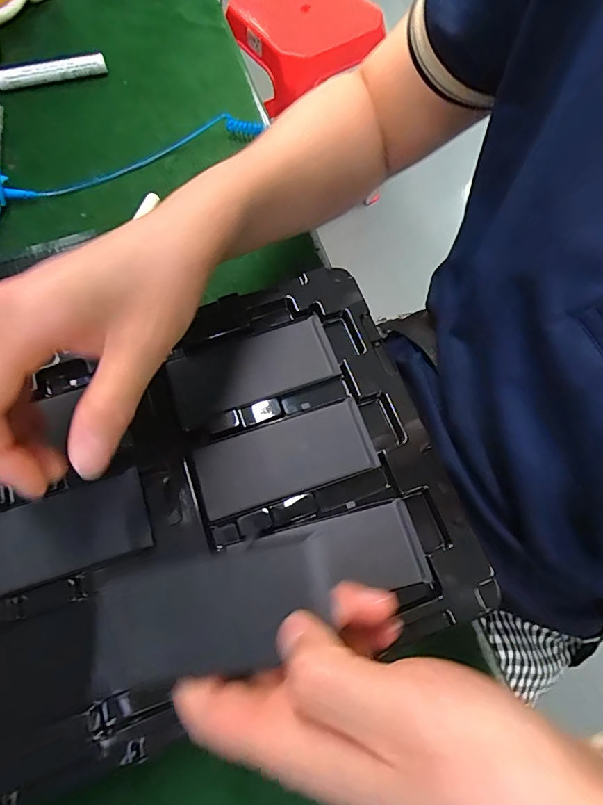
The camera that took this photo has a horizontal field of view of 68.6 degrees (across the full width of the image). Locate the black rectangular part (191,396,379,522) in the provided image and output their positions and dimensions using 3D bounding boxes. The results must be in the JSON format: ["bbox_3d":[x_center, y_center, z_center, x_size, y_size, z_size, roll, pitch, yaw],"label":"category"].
[{"bbox_3d":[-0.009,0.030,0.250,0.097,0.004,0.044,-17,70,-9],"label":"black rectangular part"}]

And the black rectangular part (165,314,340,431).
[{"bbox_3d":[-0.029,-0.021,0.268,0.098,0.007,0.042,-20,70,-10],"label":"black rectangular part"}]

